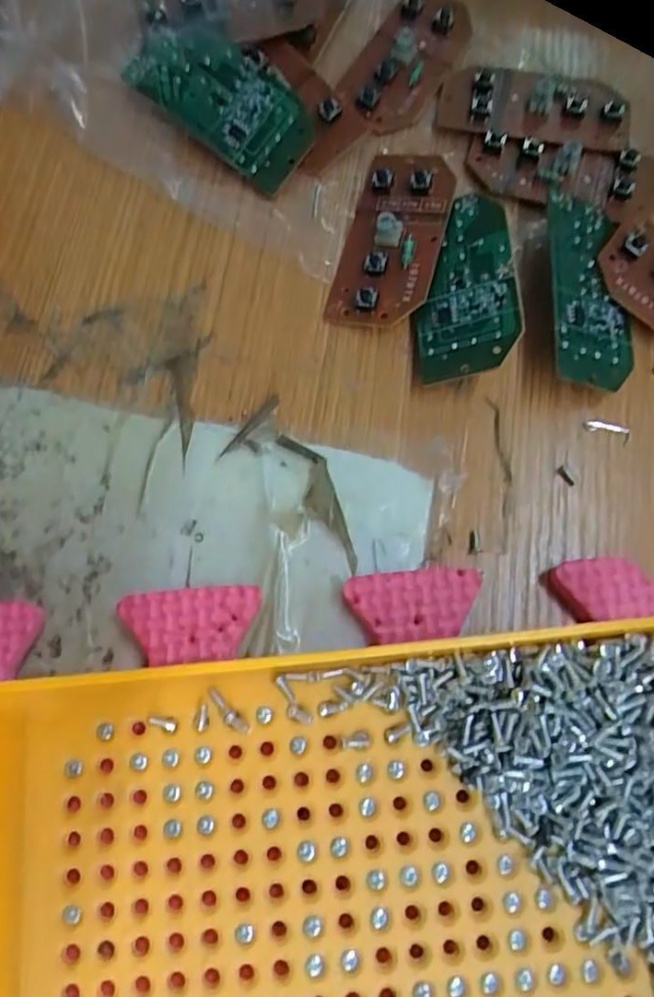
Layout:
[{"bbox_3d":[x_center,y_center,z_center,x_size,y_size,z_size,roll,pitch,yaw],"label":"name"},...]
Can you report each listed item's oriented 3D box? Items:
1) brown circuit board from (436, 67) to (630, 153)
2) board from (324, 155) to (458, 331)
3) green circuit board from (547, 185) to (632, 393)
[{"bbox_3d":[0.067,-0.127,0.205,0.059,0.007,0.030,12,77,3],"label":"brown circuit board"},{"bbox_3d":[0.020,-0.079,0.189,0.028,0.007,0.059,16,75,4],"label":"board"},{"bbox_3d":[0.075,-0.060,0.183,0.028,0.006,0.059,8,74,-21],"label":"green circuit board"}]

